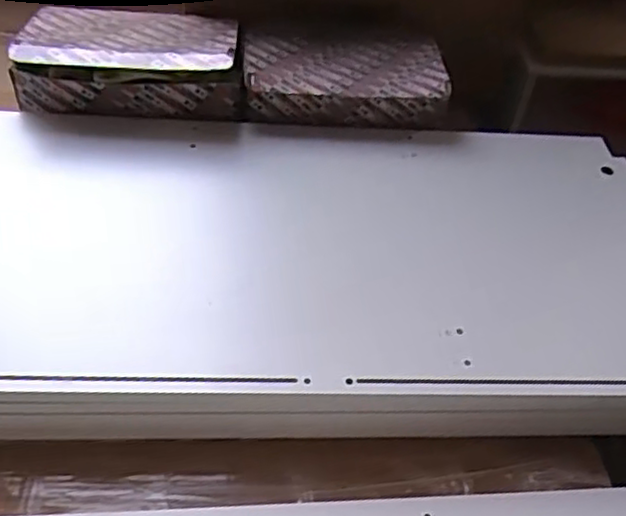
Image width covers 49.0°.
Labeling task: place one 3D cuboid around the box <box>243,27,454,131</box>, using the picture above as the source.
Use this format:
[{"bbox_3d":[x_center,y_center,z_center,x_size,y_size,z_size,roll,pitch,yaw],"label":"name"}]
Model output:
[{"bbox_3d":[0.035,-0.219,0.826,0.233,0.063,0.151,2,45,-5],"label":"box"}]

